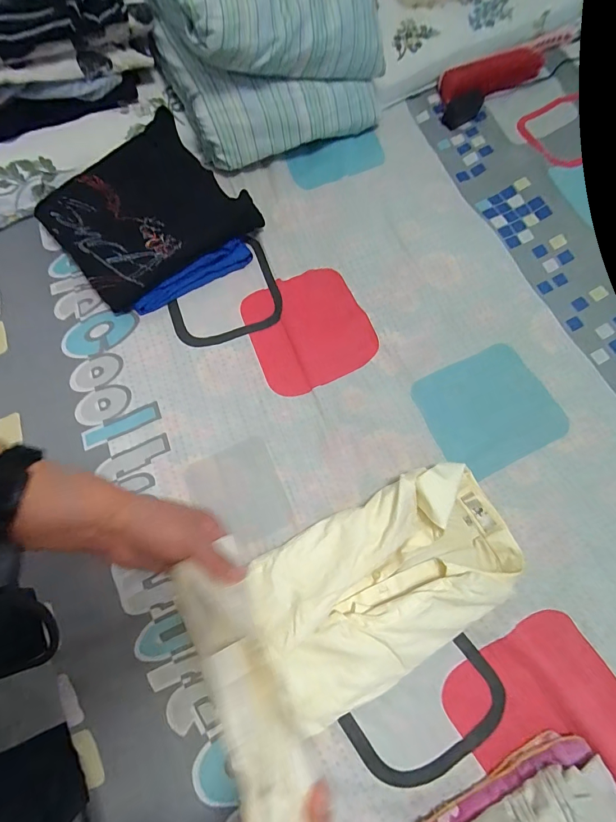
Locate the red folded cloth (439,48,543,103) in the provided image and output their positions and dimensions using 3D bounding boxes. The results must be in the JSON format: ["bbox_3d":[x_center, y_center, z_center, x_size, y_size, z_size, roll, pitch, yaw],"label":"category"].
[{"bbox_3d":[0.386,-0.694,0.822,0.239,0.032,0.061,-19,71,-9],"label":"red folded cloth"}]

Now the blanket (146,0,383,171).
[{"bbox_3d":[-0.099,-0.698,0.690,0.358,0.292,0.400,-27,73,-12],"label":"blanket"}]

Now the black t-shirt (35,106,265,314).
[{"bbox_3d":[-0.263,-0.324,0.638,0.279,0.032,0.251,-41,84,-12],"label":"black t-shirt"}]

